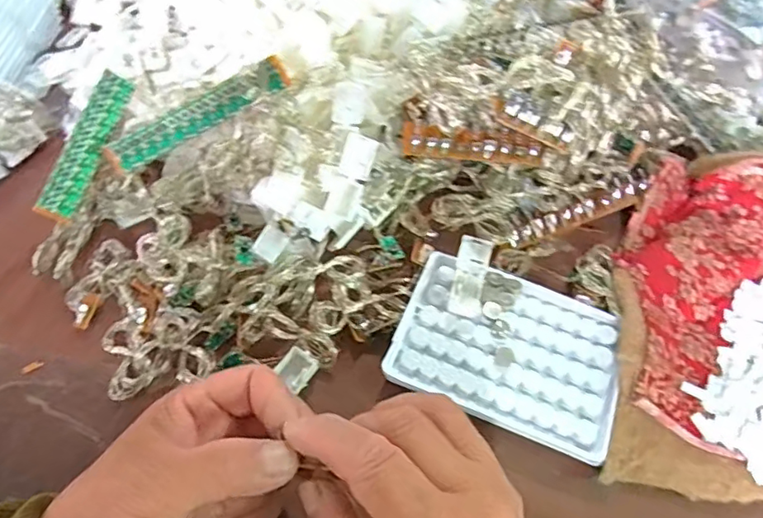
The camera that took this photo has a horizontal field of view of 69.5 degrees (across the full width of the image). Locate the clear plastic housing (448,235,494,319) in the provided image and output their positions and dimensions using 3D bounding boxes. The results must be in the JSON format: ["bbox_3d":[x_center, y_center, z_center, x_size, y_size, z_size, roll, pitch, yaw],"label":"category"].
[{"bbox_3d":[0.057,0.010,0.347,0.020,0.012,0.055,13,60,7],"label":"clear plastic housing"}]

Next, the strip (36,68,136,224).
[{"bbox_3d":[-0.193,-0.074,0.359,0.006,0.023,0.102,15,78,32],"label":"strip"}]

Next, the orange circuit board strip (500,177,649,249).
[{"bbox_3d":[0.135,-0.033,0.379,0.109,0.008,0.015,-19,61,-12],"label":"orange circuit board strip"}]

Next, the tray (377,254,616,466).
[{"bbox_3d":[0.075,0.053,0.329,0.127,0.010,0.091,20,61,10],"label":"tray"}]

